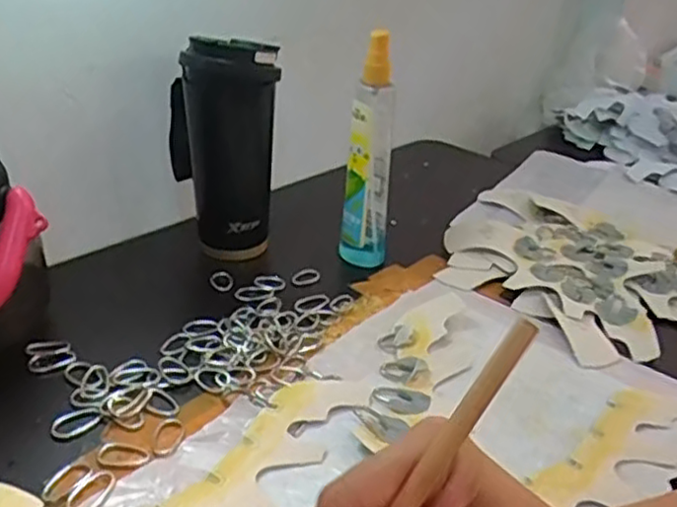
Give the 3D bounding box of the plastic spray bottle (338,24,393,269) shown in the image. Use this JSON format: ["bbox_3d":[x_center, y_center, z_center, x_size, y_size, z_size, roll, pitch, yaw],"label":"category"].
[{"bbox_3d":[0.030,-0.089,0.638,0.042,0.210,0.036,7,29,4],"label":"plastic spray bottle"}]

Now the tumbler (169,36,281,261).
[{"bbox_3d":[-0.107,-0.096,0.648,0.090,0.197,0.071,-2,30,-13],"label":"tumbler"}]

